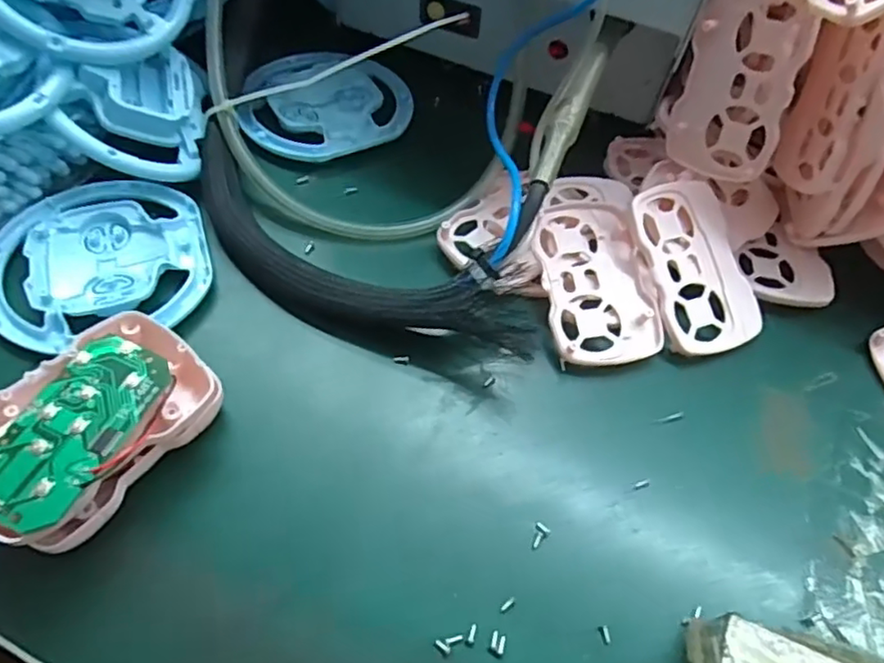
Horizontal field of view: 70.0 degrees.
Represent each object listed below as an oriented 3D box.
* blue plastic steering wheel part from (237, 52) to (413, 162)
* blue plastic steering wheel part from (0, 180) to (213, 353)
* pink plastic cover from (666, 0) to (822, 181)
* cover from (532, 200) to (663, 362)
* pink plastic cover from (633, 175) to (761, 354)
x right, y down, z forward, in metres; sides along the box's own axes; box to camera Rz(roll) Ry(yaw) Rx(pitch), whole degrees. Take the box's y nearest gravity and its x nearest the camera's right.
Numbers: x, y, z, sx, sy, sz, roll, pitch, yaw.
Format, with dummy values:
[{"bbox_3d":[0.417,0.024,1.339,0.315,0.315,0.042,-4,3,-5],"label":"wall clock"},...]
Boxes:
[{"bbox_3d":[-0.072,-0.142,0.388,0.099,0.013,0.091,-32,67,-24],"label":"blue plastic steering wheel part"},{"bbox_3d":[-0.168,-0.037,0.308,0.099,0.016,0.098,-12,60,-14],"label":"blue plastic steering wheel part"},{"bbox_3d":[0.141,-0.119,0.306,0.053,0.088,0.010,31,40,33],"label":"pink plastic cover"},{"bbox_3d":[0.077,-0.026,0.321,0.054,0.014,0.087,-4,59,-10],"label":"cover"},{"bbox_3d":[0.128,-0.033,0.322,0.054,0.011,0.087,-15,83,-16],"label":"pink plastic cover"}]

